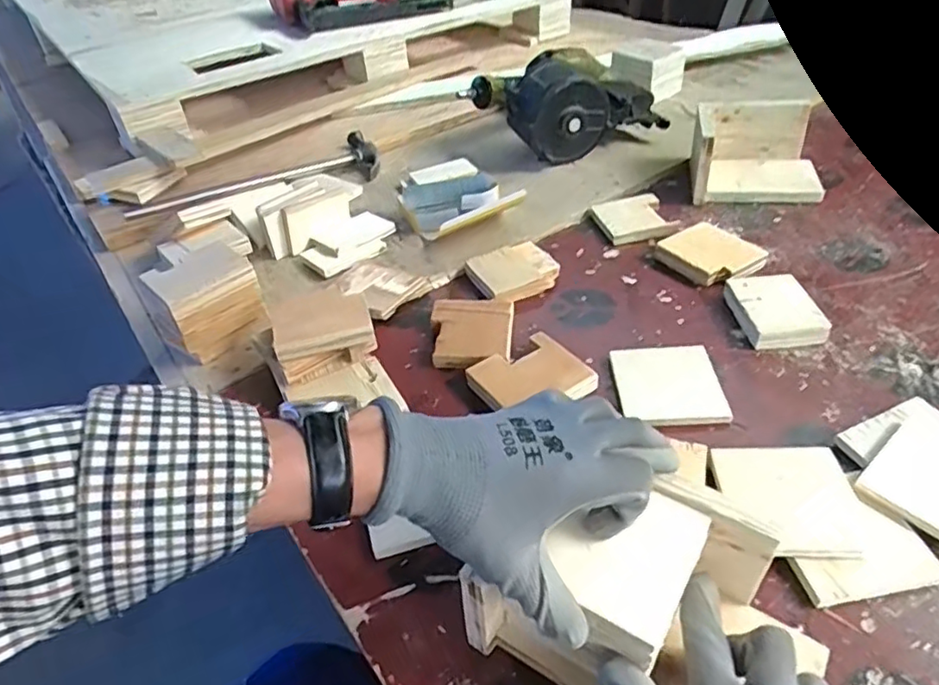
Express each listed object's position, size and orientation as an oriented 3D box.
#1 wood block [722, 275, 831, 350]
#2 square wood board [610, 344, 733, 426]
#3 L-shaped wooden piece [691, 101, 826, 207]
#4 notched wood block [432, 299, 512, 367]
[{"bbox_3d":[0.301,-0.032,0.613,0.068,0.027,0.092,-9,41,-2],"label":"wood block"},{"bbox_3d":[0.180,0.038,0.563,0.085,0.016,0.091,-5,41,2],"label":"square wood board"},{"bbox_3d":[0.375,-0.248,0.807,0.159,0.090,0.124,5,42,14],"label":"L-shaped wooden piece"},{"bbox_3d":[0.003,-0.010,0.628,0.081,0.021,0.091,-1,41,7],"label":"notched wood block"}]

